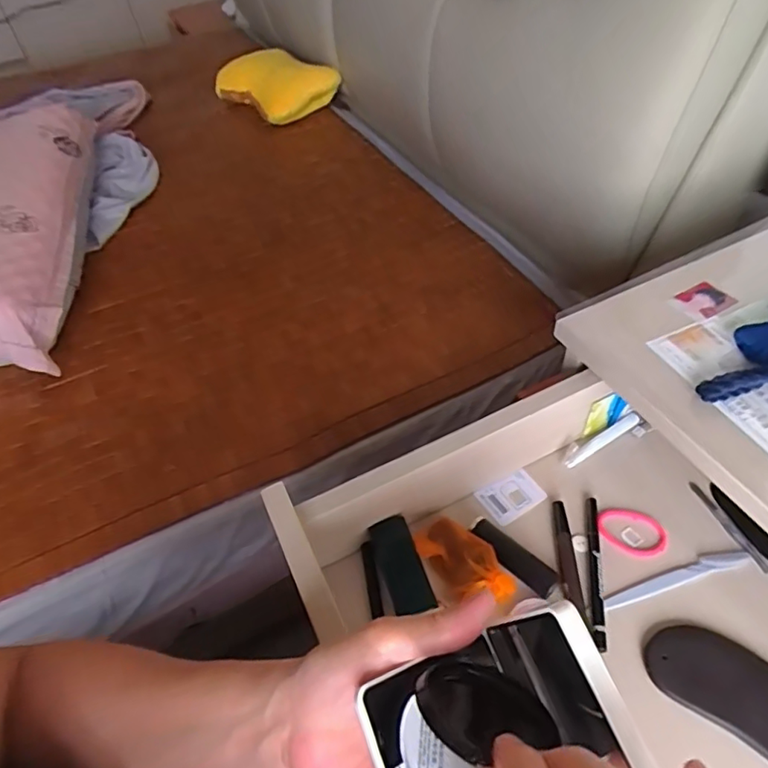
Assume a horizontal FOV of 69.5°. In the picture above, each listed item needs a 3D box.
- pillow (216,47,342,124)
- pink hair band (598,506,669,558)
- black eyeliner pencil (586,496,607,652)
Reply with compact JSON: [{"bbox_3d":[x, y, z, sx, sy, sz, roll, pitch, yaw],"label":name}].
[{"bbox_3d":[-0.259,-0.719,1.341,0.210,0.092,0.280,-33,54,-22],"label":"pillow"},{"bbox_3d":[0.208,0.122,0.464,0.056,0.004,0.044,4,49,8],"label":"pink hair band"},{"bbox_3d":[0.169,0.147,0.441,0.009,0.006,0.123,6,50,10],"label":"black eyeliner pencil"}]

